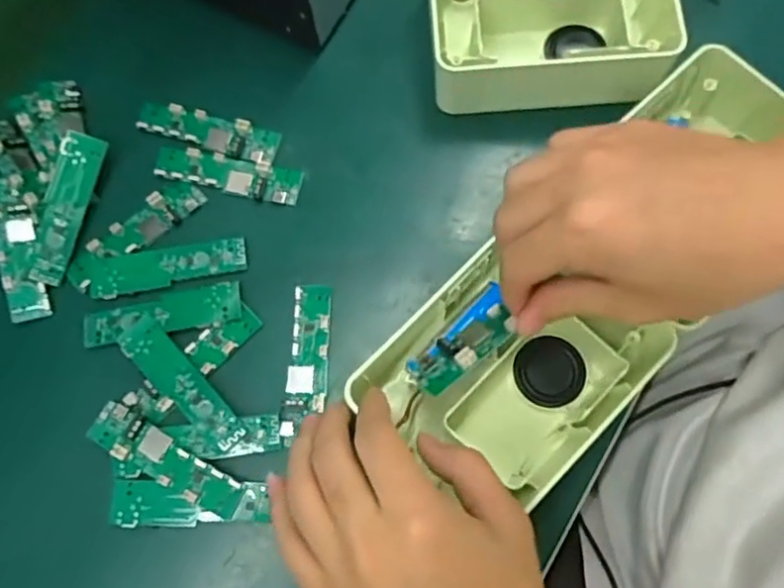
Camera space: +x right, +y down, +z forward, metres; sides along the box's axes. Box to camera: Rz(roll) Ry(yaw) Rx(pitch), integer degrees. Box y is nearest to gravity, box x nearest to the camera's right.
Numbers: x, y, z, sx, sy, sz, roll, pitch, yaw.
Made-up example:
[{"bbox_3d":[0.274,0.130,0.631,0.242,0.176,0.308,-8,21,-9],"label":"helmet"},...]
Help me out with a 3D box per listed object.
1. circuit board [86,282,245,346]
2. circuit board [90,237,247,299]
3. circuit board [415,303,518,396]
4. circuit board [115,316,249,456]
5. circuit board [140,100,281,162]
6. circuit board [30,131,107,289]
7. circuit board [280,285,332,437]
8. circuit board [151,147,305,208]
[{"bbox_3d":[-0.134,0.012,0.364,0.090,0.004,0.023,-11,73,-3],"label":"circuit board"},{"bbox_3d":[-0.133,-0.017,0.373,0.092,0.004,0.026,-7,73,-2],"label":"circuit board"},{"bbox_3d":[0.035,0.027,0.309,0.056,0.007,0.022,-37,43,-11],"label":"circuit board"},{"bbox_3d":[-0.118,0.050,0.352,0.023,0.004,0.091,-42,78,-11],"label":"circuit board"},{"bbox_3d":[-0.119,-0.104,0.400,0.095,0.005,0.025,15,74,5],"label":"circuit board"},{"bbox_3d":[-0.199,-0.052,0.380,0.024,0.007,0.092,17,83,-21],"label":"circuit board"},{"bbox_3d":[-0.047,0.036,0.357,0.023,0.004,0.084,4,73,1],"label":"circuit board"},{"bbox_3d":[-0.102,-0.076,0.392,0.091,0.004,0.025,14,74,4],"label":"circuit board"}]

